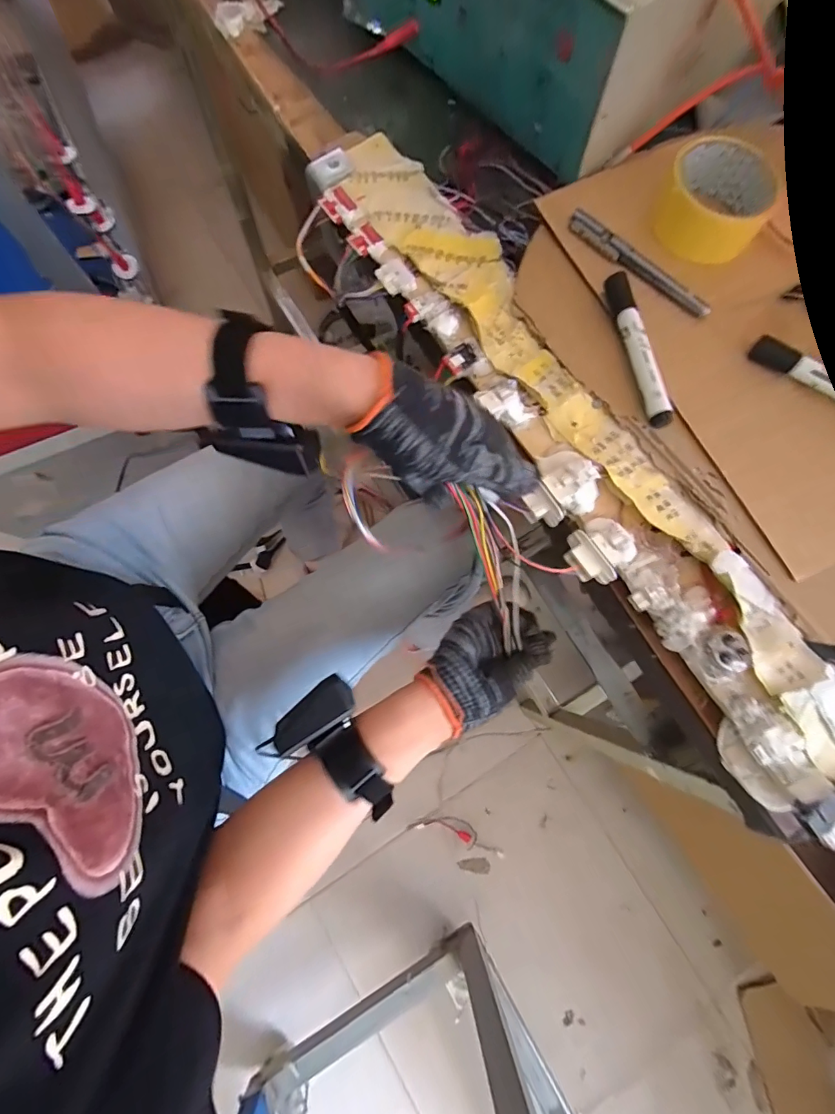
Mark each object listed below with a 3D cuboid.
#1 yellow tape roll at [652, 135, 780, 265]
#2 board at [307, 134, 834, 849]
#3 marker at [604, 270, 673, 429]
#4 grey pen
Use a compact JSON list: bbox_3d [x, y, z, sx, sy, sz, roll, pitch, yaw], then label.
[{"bbox_3d":[0.252,-0.306,0.390,0.084,0.040,0.092,0,77,-1],"label":"yellow tape roll"},{"bbox_3d":[0.104,-0.098,0.367,0.134,0.038,0.692,-30,79,-8],"label":"board"},{"bbox_3d":[0.176,-0.165,0.367,0.016,0.016,0.130,-11,77,-4],"label":"marker"},{"bbox_3d":[0.185,-0.247,0.386,0.014,0.016,0.139,-43,81,-10],"label":"grey pen"}]

